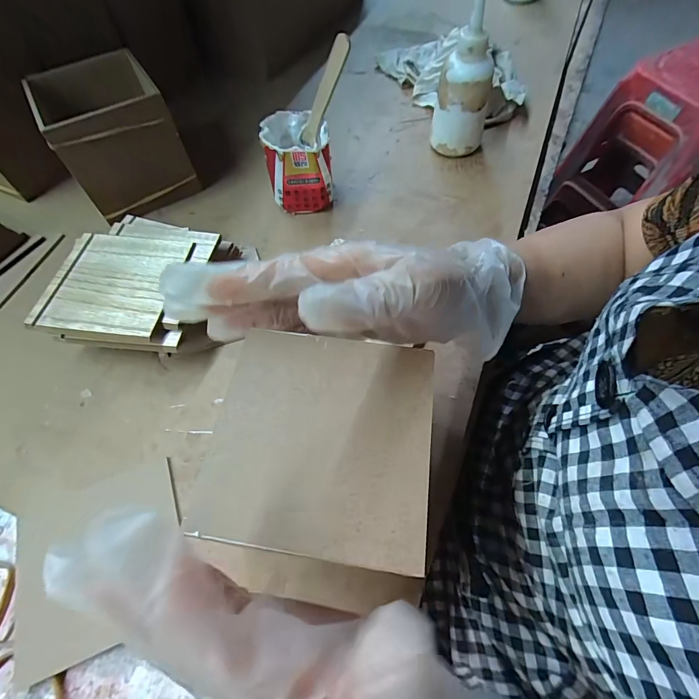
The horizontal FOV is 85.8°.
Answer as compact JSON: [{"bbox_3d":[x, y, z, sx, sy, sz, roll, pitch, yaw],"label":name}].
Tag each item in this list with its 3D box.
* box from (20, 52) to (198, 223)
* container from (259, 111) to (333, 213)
[{"bbox_3d":[-0.245,-0.223,0.404,0.108,0.113,0.107,-28,64,-15],"label":"box"},{"bbox_3d":[-0.054,-0.198,0.404,0.064,0.082,0.066,-7,60,-4],"label":"container"}]

